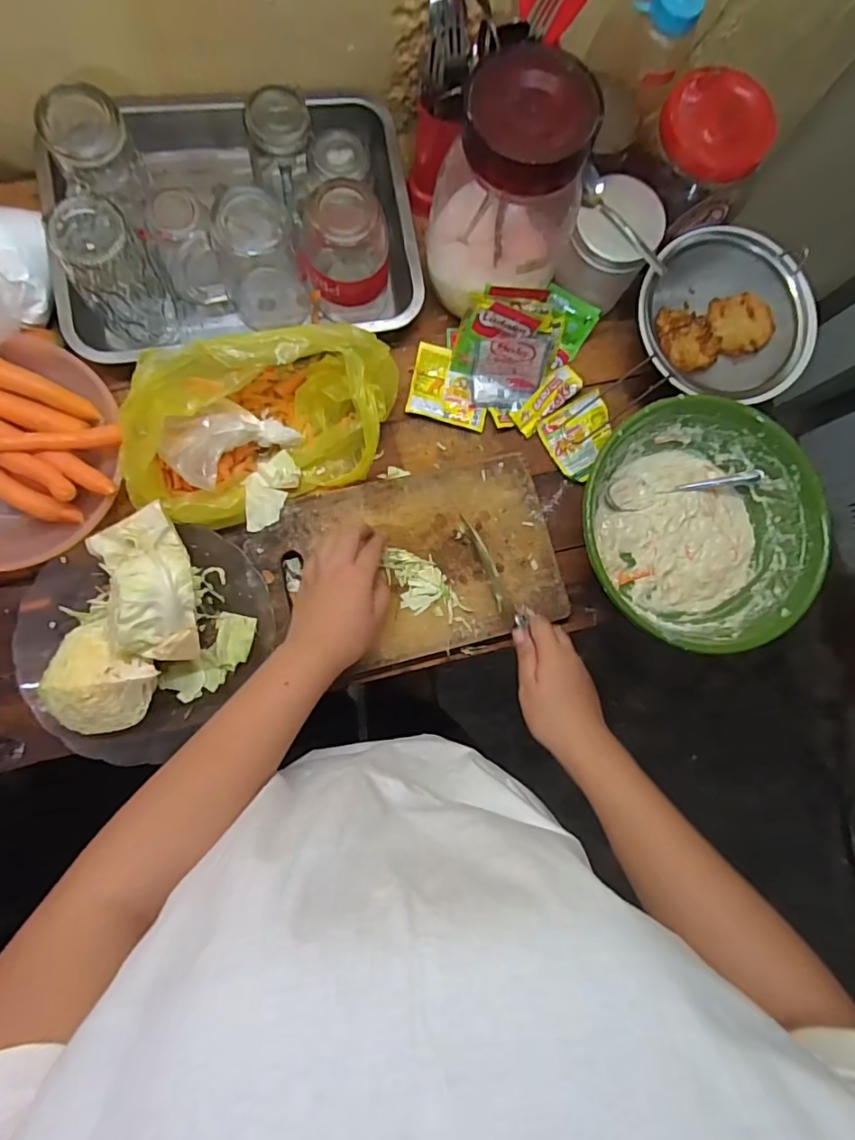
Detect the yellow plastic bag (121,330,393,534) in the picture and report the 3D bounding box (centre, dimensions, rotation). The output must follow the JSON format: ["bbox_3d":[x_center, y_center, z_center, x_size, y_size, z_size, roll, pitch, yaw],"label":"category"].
[{"bbox_3d":[-0.150,-0.138,0.507,0.257,0.099,0.134,-21,87,-9],"label":"yellow plastic bag"}]

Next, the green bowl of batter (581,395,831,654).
[{"bbox_3d":[0.263,-0.042,0.558,0.233,0.082,0.229,1,84,-7],"label":"green bowl of batter"}]

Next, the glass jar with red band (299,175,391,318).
[{"bbox_3d":[-0.078,-0.299,0.532,0.079,0.120,0.069,23,82,-4],"label":"glass jar with red band"}]

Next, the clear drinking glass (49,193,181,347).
[{"bbox_3d":[-0.282,-0.266,0.499,0.066,0.126,0.072,1,84,-7],"label":"clear drinking glass"}]

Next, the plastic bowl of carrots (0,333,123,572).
[{"bbox_3d":[-0.391,-0.104,0.503,0.206,0.056,0.206,1,84,-7],"label":"plastic bowl of carrots"}]

